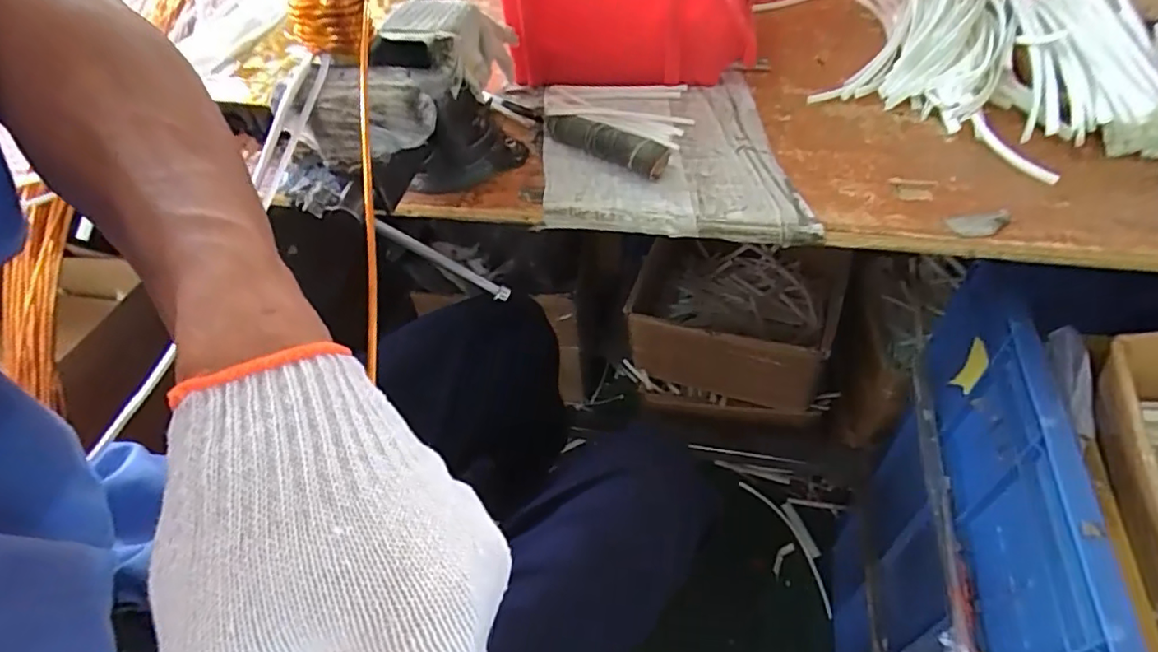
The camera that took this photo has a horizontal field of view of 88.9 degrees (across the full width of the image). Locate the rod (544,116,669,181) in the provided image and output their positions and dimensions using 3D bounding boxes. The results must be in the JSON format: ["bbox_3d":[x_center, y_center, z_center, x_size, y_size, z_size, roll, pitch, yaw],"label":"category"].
[{"bbox_3d":[0.021,-0.156,0.498,0.024,0.024,0.119,-37,55,-24],"label":"rod"}]

